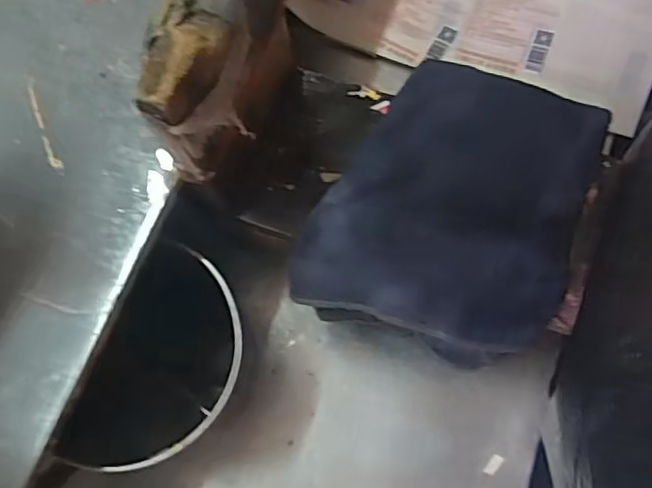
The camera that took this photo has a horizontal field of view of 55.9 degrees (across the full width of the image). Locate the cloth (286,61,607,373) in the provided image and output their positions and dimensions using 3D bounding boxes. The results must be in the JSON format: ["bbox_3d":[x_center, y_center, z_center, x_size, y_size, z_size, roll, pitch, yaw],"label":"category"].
[{"bbox_3d":[0.073,-0.023,0.360,0.141,0.040,0.164,22,74,8],"label":"cloth"}]

